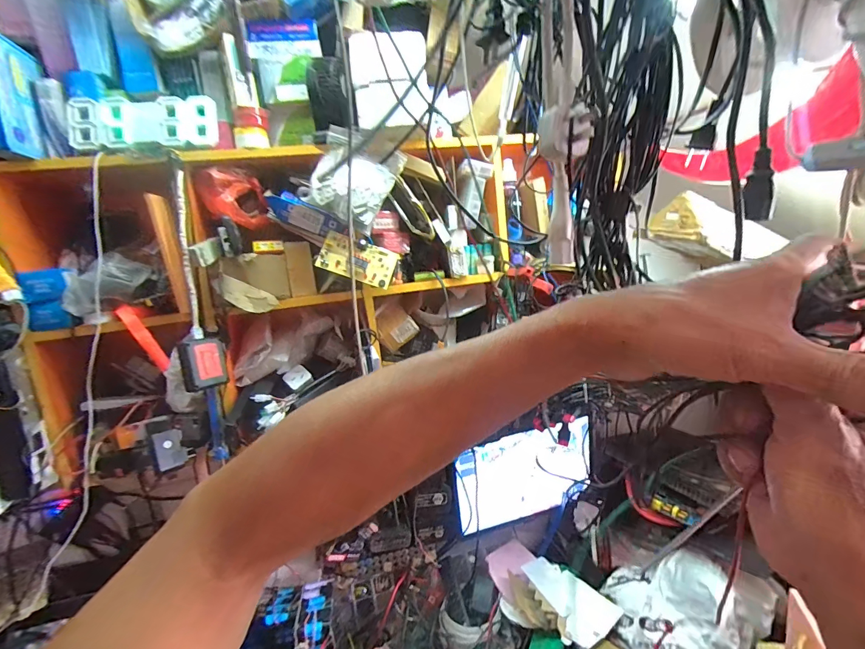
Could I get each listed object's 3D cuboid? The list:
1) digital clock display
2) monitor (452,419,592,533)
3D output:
[{"bbox_3d":[-0.475,-0.341,0.650,0.214,0.086,0.050,-10,10,-22],"label":"digital clock display"},{"bbox_3d":[0.263,0.417,1.068,0.419,0.240,0.072,-9,9,-16],"label":"monitor"}]

